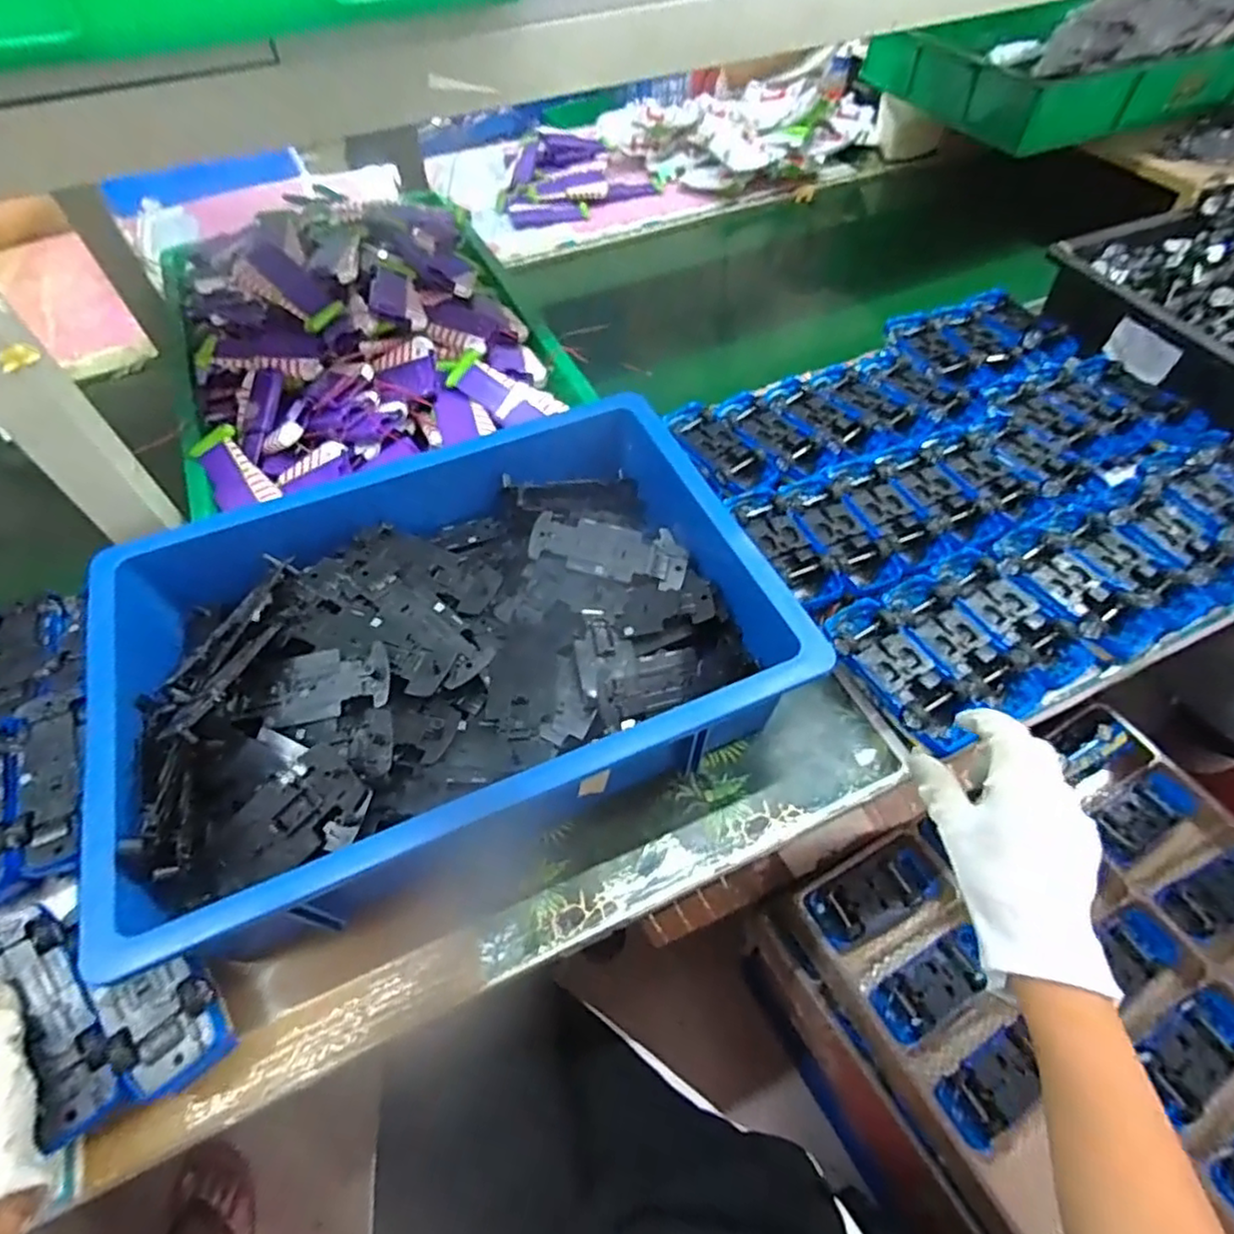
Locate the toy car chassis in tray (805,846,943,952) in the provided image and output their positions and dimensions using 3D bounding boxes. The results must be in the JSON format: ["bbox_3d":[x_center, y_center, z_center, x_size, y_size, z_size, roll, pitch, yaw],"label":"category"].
[{"bbox_3d":[0.258,0.284,0.662,0.137,0.034,0.058,-23,56,-13],"label":"toy car chassis in tray"}]

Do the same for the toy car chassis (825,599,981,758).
[{"bbox_3d":[0.215,0.043,0.502,0.053,0.026,0.135,-24,60,-14],"label":"toy car chassis"}]

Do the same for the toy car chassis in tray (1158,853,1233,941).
[{"bbox_3d":[0.611,0.277,0.653,0.127,0.022,0.051,-21,56,-12],"label":"toy car chassis in tray"}]

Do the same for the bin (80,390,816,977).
[{"bbox_3d":[-0.126,0.018,0.495,0.447,0.112,0.318,-24,56,-13],"label":"bin"}]

